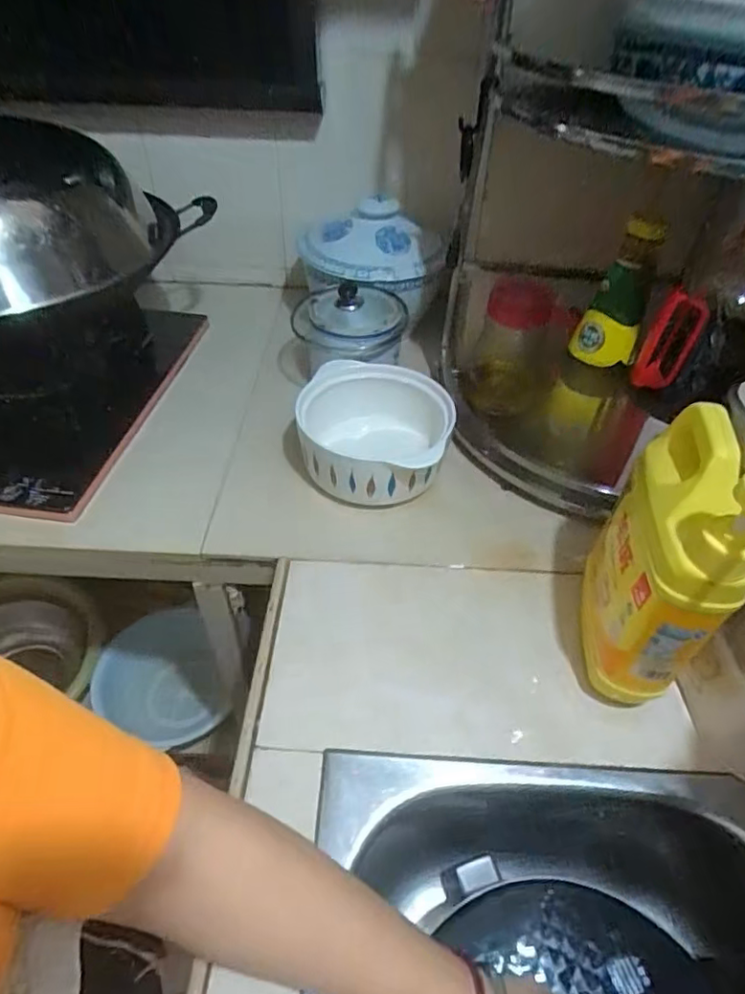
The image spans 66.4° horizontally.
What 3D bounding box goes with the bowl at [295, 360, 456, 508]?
[{"bbox_3d":[0.004,-0.067,0.648,0.159,0.088,0.170,1,45,-1],"label":"bowl"}]

